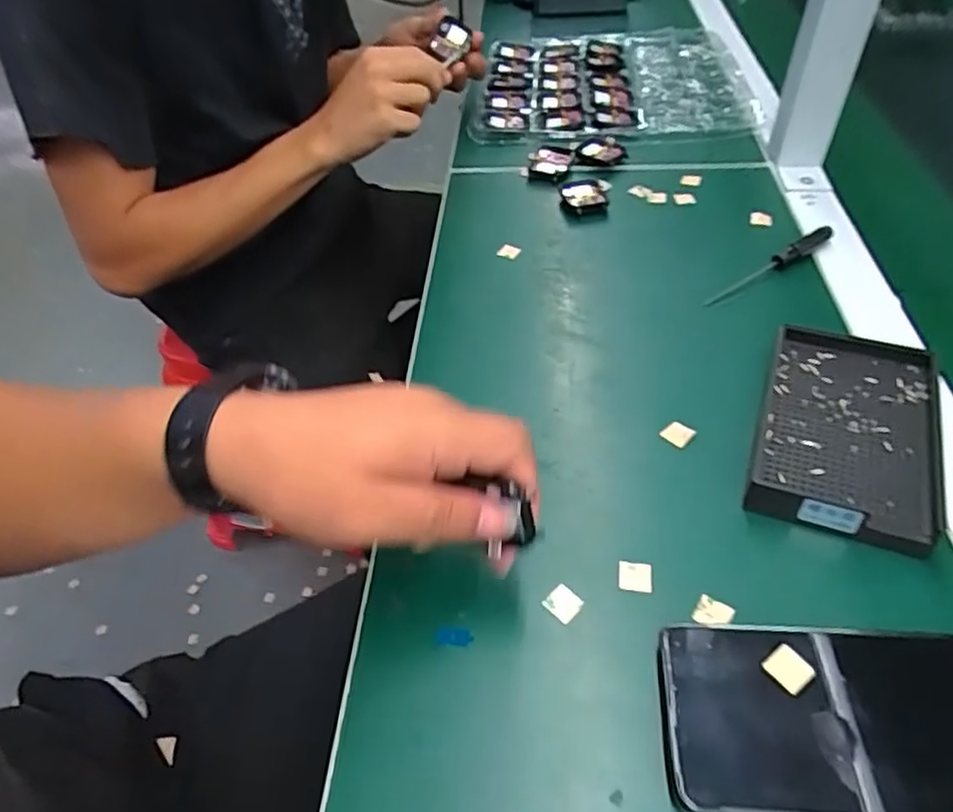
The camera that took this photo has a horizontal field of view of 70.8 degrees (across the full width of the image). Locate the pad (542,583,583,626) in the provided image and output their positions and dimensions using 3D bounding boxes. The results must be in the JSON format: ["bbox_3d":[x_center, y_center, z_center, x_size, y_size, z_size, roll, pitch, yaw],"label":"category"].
[{"bbox_3d":[0.043,0.097,0.331,0.015,0.004,0.016,-36,54,-27],"label":"pad"}]

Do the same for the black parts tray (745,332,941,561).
[{"bbox_3d":[0.212,0.013,0.384,0.089,0.022,0.139,16,49,18],"label":"black parts tray"}]

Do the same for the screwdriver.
[{"bbox_3d":[0.222,-0.106,0.505,0.130,0.012,0.010,-27,50,-20],"label":"screwdriver"}]

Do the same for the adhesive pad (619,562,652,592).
[{"bbox_3d":[0.081,0.087,0.342,0.017,0.004,0.015,7,58,0],"label":"adhesive pad"}]

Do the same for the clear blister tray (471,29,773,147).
[{"bbox_3d":[0.145,-0.363,0.752,0.281,0.027,0.257,2,47,6],"label":"clear blister tray"}]

